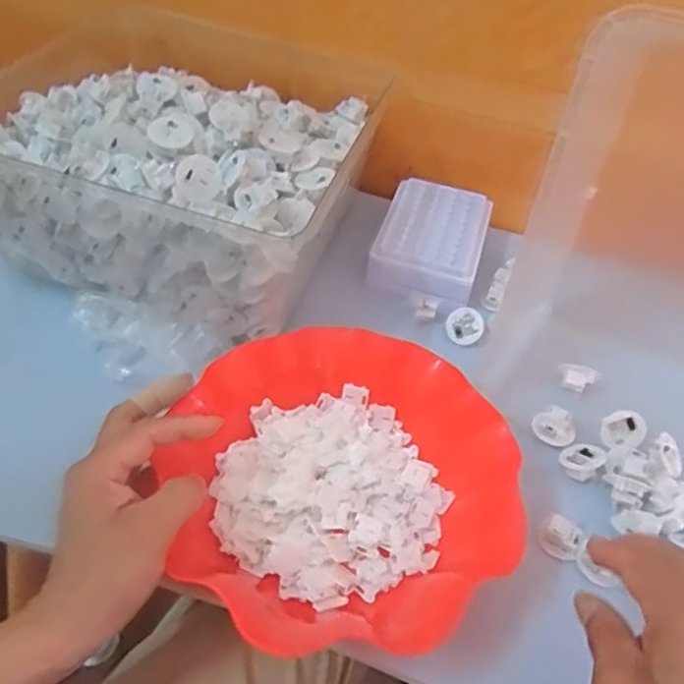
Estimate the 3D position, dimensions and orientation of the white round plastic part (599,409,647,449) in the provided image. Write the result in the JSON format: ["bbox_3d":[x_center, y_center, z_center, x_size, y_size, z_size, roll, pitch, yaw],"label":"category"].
[{"bbox_3d":[0.215,0.066,0.483,0.032,0.029,0.007,5,7,9],"label":"white round plastic part"}]

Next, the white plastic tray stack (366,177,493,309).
[{"bbox_3d":[0.087,-0.099,0.611,0.099,0.036,0.146,16,49,9],"label":"white plastic tray stack"}]

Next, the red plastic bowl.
[{"bbox_3d":[0.005,0.086,0.412,0.205,0.077,0.203,3,48,-3],"label":"red plastic bowl"}]

